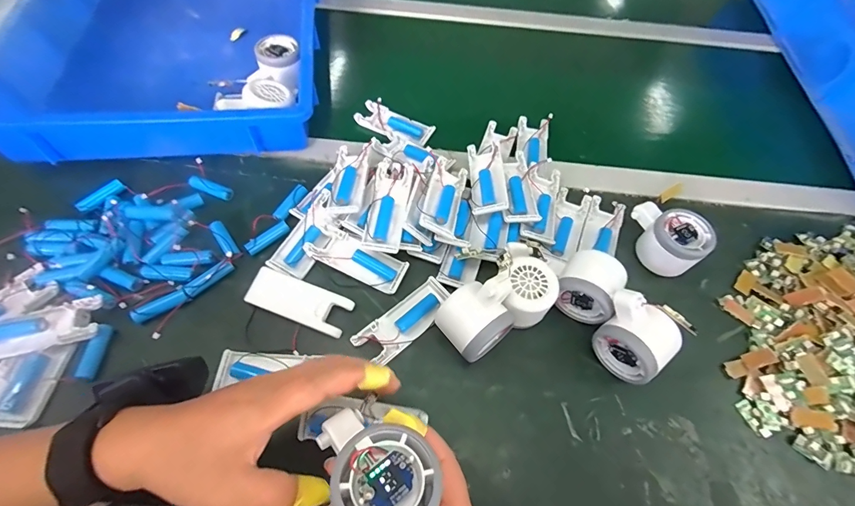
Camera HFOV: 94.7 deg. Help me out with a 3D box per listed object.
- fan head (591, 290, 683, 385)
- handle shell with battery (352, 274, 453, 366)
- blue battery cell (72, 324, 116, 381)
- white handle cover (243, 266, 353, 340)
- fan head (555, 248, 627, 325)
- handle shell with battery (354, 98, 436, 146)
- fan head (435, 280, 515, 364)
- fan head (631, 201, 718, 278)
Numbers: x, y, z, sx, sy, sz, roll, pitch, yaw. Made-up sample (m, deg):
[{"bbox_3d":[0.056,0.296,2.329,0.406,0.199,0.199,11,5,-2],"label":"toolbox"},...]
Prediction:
[{"bbox_3d":[0.192,0.078,0.365,0.055,0.067,0.075,-38,69,-21],"label":"fan head"},{"bbox_3d":[-0.021,0.067,0.394,0.103,0.013,0.039,-38,69,-21],"label":"handle shell with battery"},{"bbox_3d":[-0.305,0.090,0.362,0.014,0.010,0.048,3,60,-1],"label":"blue battery cell"},{"bbox_3d":[-0.129,0.047,0.393,0.103,0.011,0.040,20,61,8],"label":"white handle cover"},{"bbox_3d":[0.165,0.029,0.393,0.054,0.054,0.062,31,64,14],"label":"fan head"},{"bbox_3d":[-0.046,-0.174,0.535,0.103,0.012,0.048,30,63,13],"label":"handle shell with battery"},{"bbox_3d":[0.041,0.064,0.368,0.057,0.059,0.057,-36,68,-21],"label":"fan head"},{"bbox_3d":[0.263,-0.020,0.435,0.059,0.048,0.083,-34,67,-20],"label":"fan head"}]

